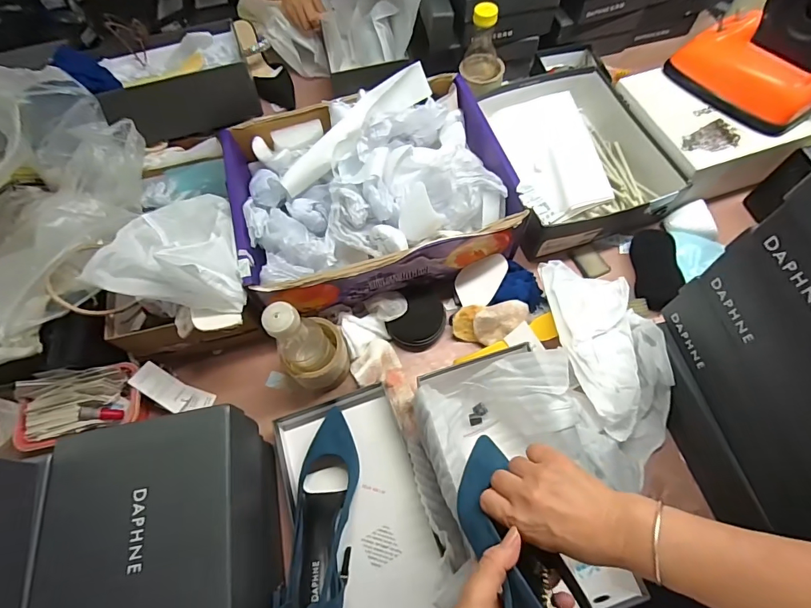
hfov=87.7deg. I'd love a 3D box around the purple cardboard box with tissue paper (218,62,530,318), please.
[{"bbox_3d":[-0.058,-0.183,0.656,0.400,0.143,0.320,-16,65,-5],"label":"purple cardboard box with tissue paper"}]

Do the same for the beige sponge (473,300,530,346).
[{"bbox_3d":[0.148,0.025,0.640,0.089,0.031,0.048,-20,66,-7],"label":"beige sponge"}]

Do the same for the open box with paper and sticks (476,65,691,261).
[{"bbox_3d":[0.284,-0.273,0.748,0.244,0.080,0.350,-14,65,-4],"label":"open box with paper and sticks"}]

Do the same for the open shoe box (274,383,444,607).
[{"bbox_3d":[-0.057,0.276,0.554,0.163,0.046,0.307,-18,65,-6],"label":"open shoe box"}]

